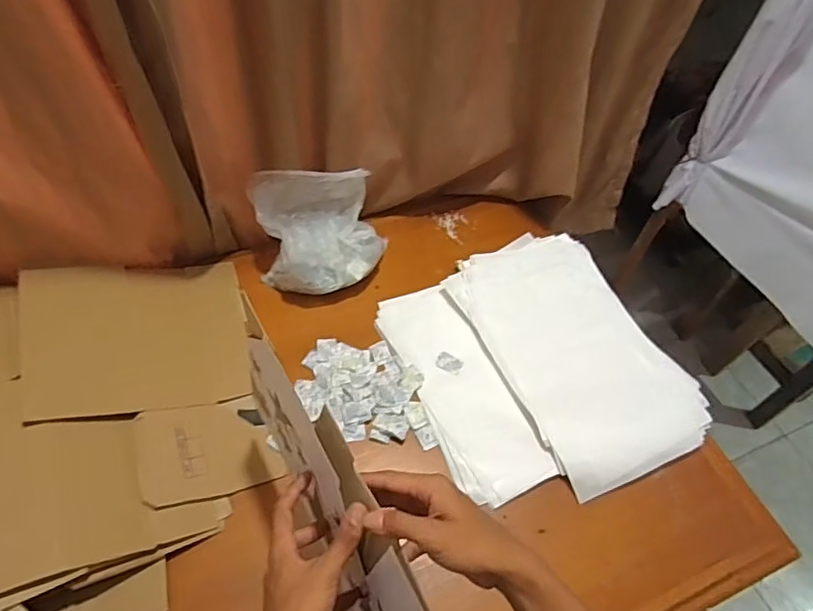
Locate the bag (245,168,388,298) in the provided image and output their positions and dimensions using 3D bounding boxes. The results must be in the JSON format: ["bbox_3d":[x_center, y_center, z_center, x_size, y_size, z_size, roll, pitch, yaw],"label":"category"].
[{"bbox_3d":[-0.137,-0.123,0.913,0.211,0.153,0.155,-11,56,-11],"label":"bag"}]

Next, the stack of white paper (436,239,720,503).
[{"bbox_3d":[0.266,0.059,0.889,0.265,0.044,0.428,-20,58,-17],"label":"stack of white paper"}]

